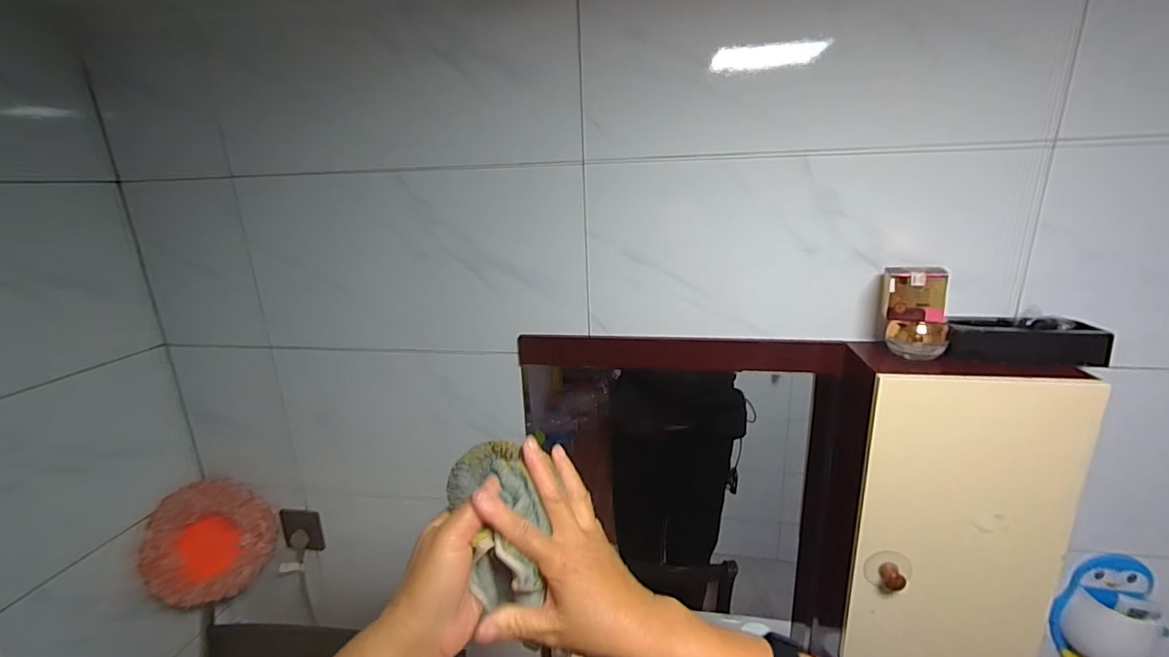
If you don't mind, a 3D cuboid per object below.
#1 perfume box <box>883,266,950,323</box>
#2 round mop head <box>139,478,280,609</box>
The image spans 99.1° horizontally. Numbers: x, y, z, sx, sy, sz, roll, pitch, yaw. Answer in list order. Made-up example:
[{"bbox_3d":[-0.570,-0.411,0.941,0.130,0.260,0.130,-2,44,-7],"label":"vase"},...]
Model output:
[{"bbox_3d":[0.413,-0.044,0.626,0.066,0.065,0.031,5,18,21],"label":"perfume box"},{"bbox_3d":[-0.756,0.430,1.014,0.220,0.232,0.062,-7,-12,-26],"label":"round mop head"}]

